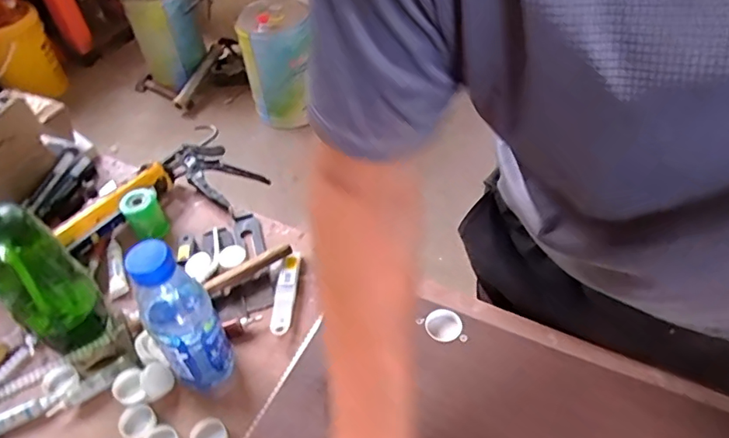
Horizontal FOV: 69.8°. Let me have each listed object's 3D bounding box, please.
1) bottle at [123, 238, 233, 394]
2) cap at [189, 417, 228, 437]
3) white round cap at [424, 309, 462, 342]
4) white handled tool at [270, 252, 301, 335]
[{"bbox_3d":[-0.185,0.106,0.538,0.066,0.200,0.063,-26,51,-18],"label":"bottle"},{"bbox_3d":[-0.166,0.233,0.557,0.037,0.011,0.037,-2,48,2],"label":"cap"},{"bbox_3d":[0.081,0.110,0.542,0.035,0.010,0.034,-10,48,-5],"label":"white round cap"},{"bbox_3d":[-0.101,0.093,0.672,0.025,0.010,0.116,-1,48,4],"label":"white handled tool"}]

